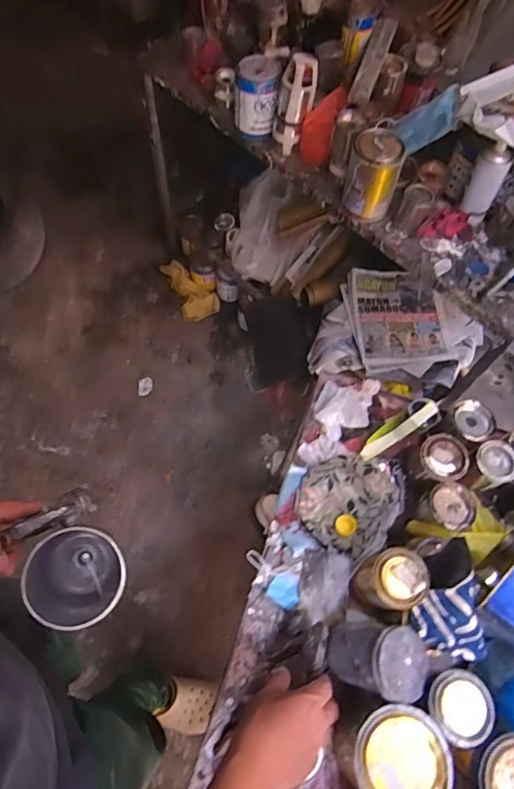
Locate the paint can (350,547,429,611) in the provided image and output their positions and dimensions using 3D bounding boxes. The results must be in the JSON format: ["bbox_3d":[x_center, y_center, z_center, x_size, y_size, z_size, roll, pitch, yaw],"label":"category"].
[{"bbox_3d":[0.181,0.258,0.655,0.078,0.102,0.070,-19,65,-12],"label":"paint can"}]

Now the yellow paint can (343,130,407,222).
[{"bbox_3d":[0.242,-0.457,0.996,0.102,0.137,0.105,15,63,5],"label":"yellow paint can"}]

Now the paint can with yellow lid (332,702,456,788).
[{"bbox_3d":[0.158,0.434,0.577,0.105,0.136,0.106,1,62,-2],"label":"paint can with yellow lid"}]

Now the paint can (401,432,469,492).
[{"bbox_3d":[0.289,0.107,0.771,0.085,0.069,0.086,-17,64,-11],"label":"paint can"}]

